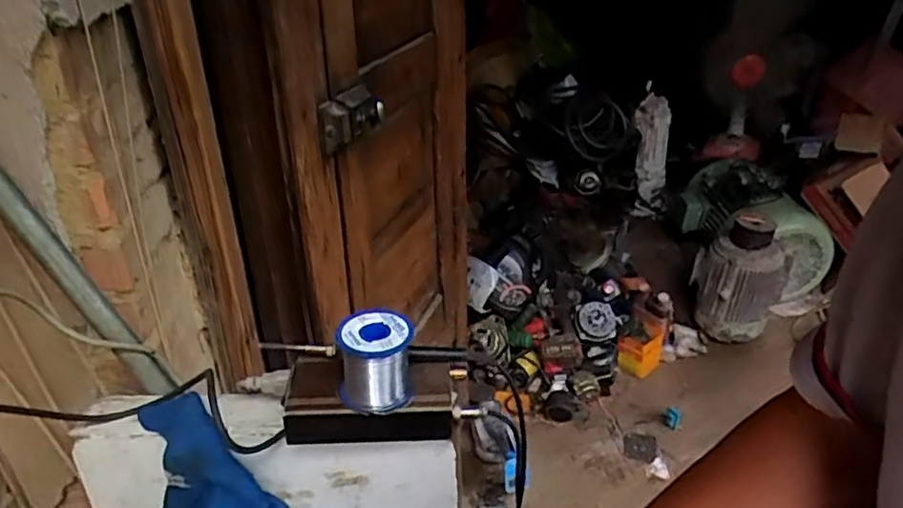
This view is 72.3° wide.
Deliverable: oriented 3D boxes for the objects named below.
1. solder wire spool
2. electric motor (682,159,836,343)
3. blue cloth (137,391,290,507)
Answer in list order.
[{"bbox_3d":[-0.064,0.095,0.533,0.062,0.074,0.062,-1,29,1],"label":"solder wire spool"},{"bbox_3d":[0.747,-0.006,1.571,0.385,0.374,0.256,15,33,27],"label":"electric motor"},{"bbox_3d":[-0.218,0.210,0.554,0.134,0.125,0.076,13,32,25],"label":"blue cloth"}]

